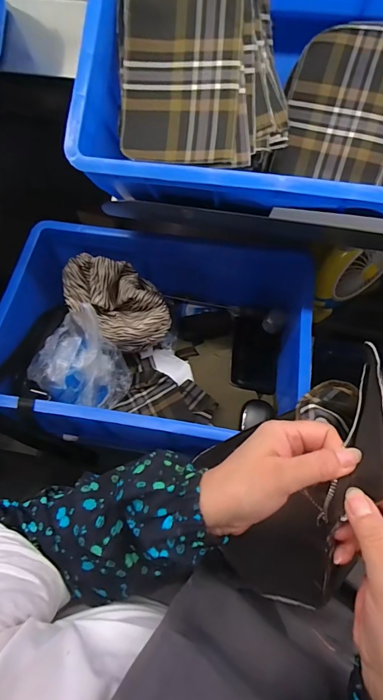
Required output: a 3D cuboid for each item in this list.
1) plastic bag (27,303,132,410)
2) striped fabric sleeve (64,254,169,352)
[{"bbox_3d":[-0.197,0.032,0.693,0.136,0.124,0.152,42,74,18],"label":"plastic bag"},{"bbox_3d":[-0.139,-0.095,0.726,0.206,0.085,0.141,39,73,17],"label":"striped fabric sleeve"}]

